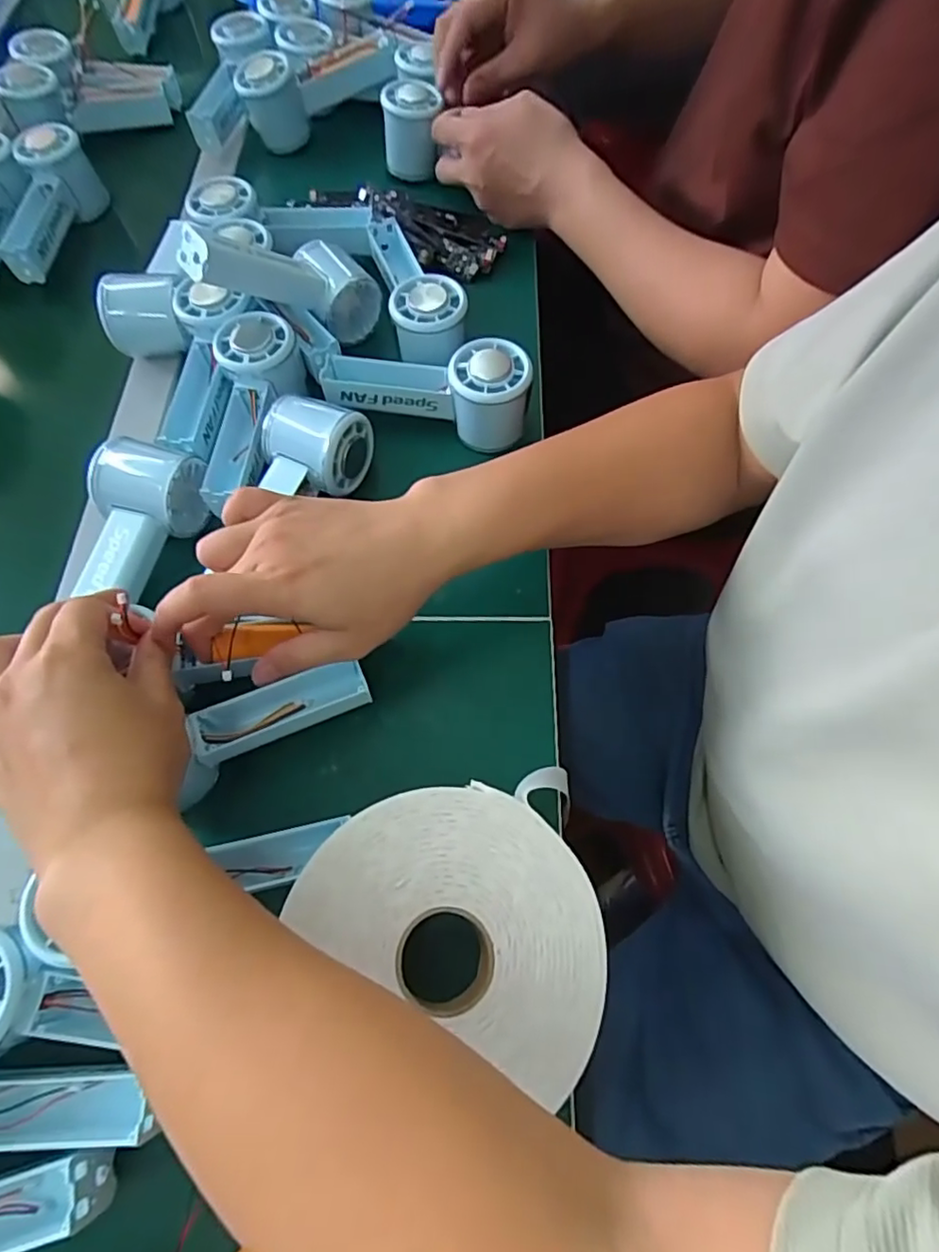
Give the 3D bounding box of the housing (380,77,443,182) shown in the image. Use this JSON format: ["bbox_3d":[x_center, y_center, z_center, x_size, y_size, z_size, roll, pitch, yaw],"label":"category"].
[{"bbox_3d":[-0.051,-0.474,0.570,0.054,0.054,0.056,12,67,7],"label":"housing"}]

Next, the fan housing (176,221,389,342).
[{"bbox_3d":[-0.141,-0.265,0.452,0.153,0.055,0.064,-10,59,-45],"label":"fan housing"}]

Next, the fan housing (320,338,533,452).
[{"bbox_3d":[-0.033,-0.175,0.442,0.152,0.052,0.053,11,67,7],"label":"fan housing"}]

